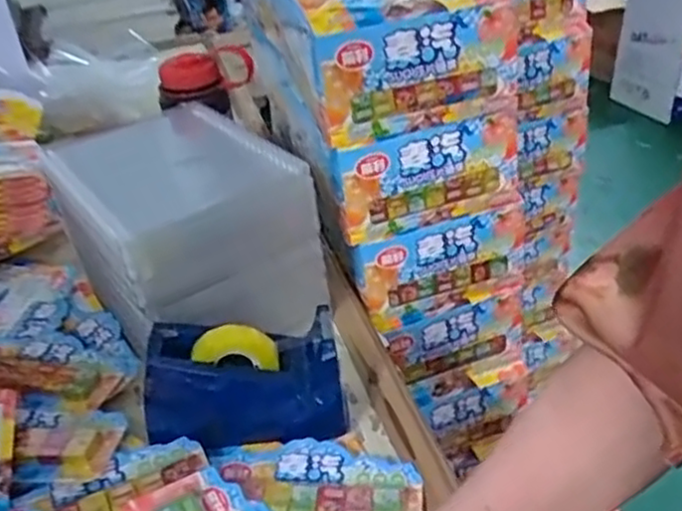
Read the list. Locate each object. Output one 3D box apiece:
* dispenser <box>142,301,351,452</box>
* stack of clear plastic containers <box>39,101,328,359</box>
[{"bbox_3d":[-0.067,0.081,0.487,0.136,0.073,0.053,-6,34,-2],"label":"dispenser"},{"bbox_3d":[-0.128,-0.026,0.579,0.148,0.118,0.200,-25,39,-27],"label":"stack of clear plastic containers"}]

